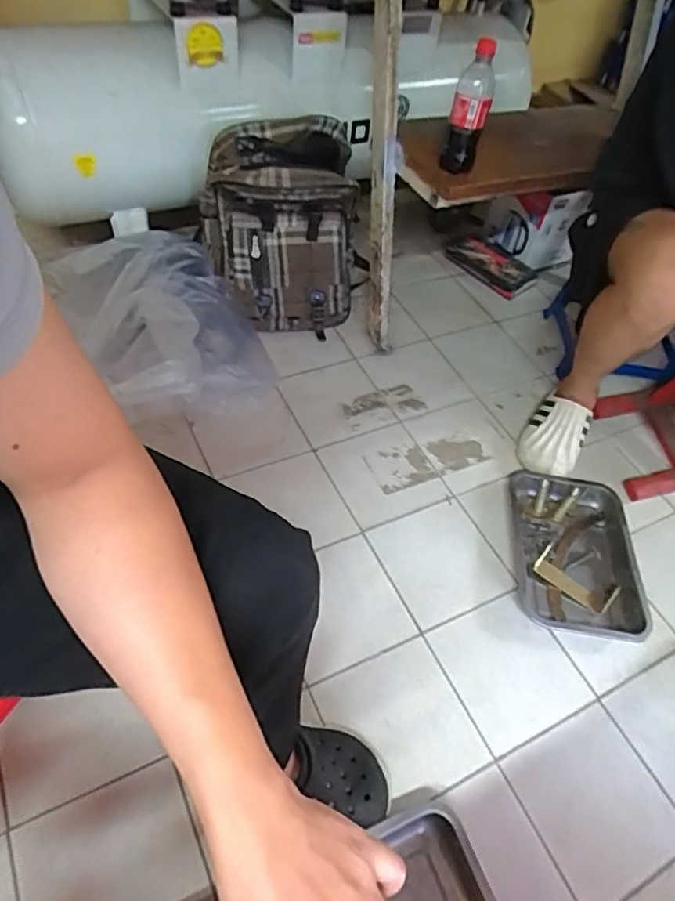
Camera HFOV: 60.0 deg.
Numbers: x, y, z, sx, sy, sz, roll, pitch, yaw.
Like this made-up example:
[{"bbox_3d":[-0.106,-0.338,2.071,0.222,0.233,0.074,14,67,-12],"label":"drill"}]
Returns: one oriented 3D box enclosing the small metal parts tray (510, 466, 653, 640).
[{"bbox_3d":[0.428,0.179,1.031,0.219,0.043,0.314,8,54,1],"label":"small metal parts tray"}]

